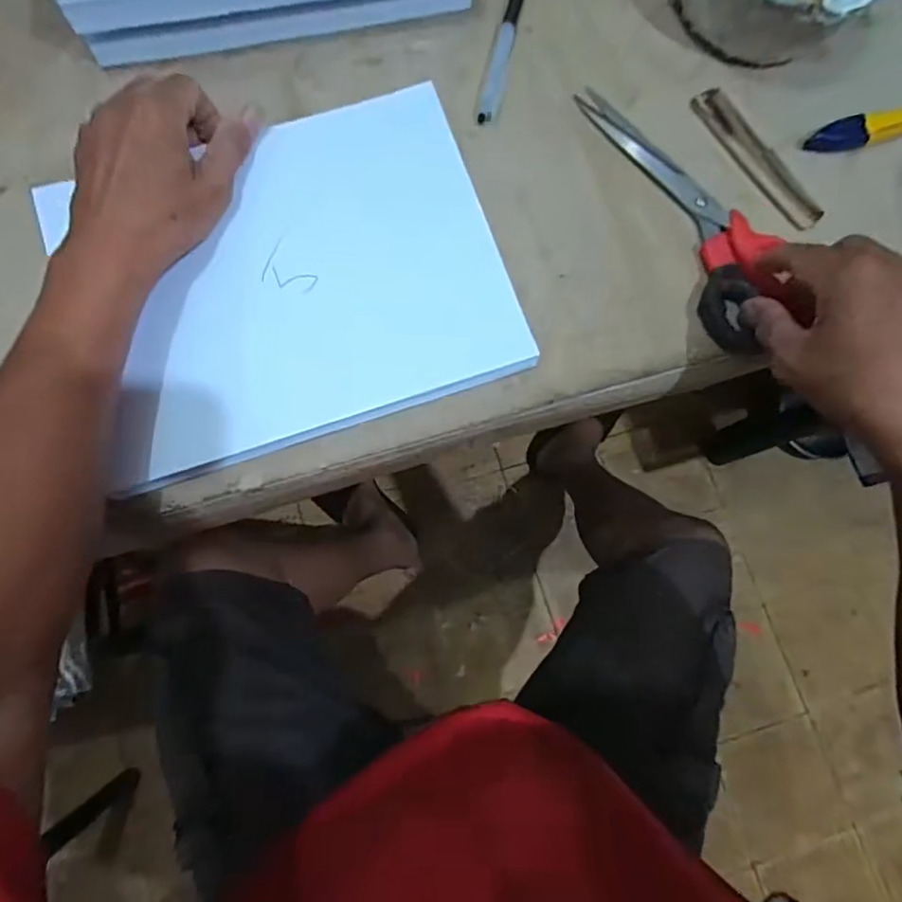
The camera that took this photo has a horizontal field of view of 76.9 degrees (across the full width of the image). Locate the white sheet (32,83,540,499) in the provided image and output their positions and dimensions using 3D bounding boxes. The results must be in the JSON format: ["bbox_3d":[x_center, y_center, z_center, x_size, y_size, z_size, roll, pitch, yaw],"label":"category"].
[{"bbox_3d":[-0.101,-0.113,0.372,0.262,0.019,0.207,-18,82,-5],"label":"white sheet"}]

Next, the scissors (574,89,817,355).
[{"bbox_3d":[0.165,-0.171,0.394,0.065,0.023,0.220,-26,77,-6],"label":"scissors"}]

